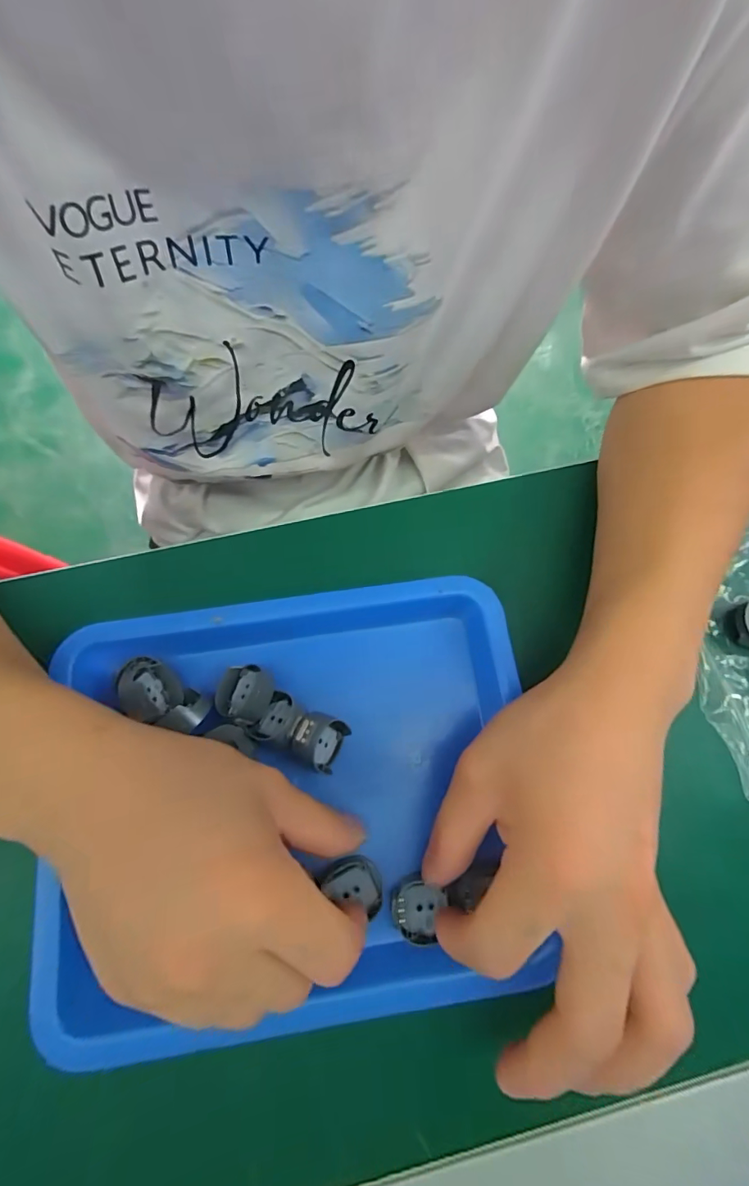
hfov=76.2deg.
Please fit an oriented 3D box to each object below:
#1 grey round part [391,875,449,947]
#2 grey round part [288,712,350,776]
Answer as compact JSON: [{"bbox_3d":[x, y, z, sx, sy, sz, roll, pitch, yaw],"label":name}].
[{"bbox_3d":[0.020,0.140,0.212,0.025,0.010,0.023,-1,74,2],"label":"grey round part"},{"bbox_3d":[-0.027,0.069,0.225,0.023,0.023,0.023,-1,74,2],"label":"grey round part"}]

